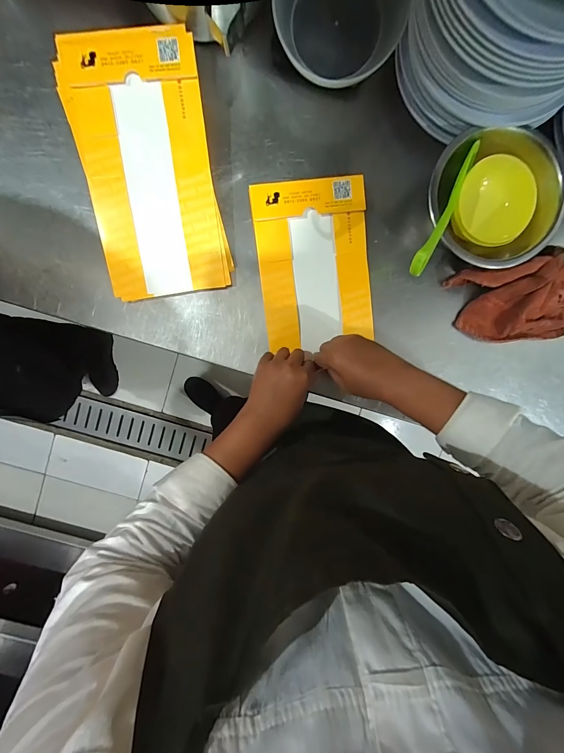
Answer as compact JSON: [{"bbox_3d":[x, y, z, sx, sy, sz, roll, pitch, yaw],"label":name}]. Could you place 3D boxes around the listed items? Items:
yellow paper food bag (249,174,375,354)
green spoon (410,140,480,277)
[{"bbox_3d":[0.046,-0.155,0.439,0.153,0.017,0.217,-7,96,-1],"label":"yellow paper food bag"},{"bbox_3d":[0.194,-0.198,0.363,0.020,0.024,0.208,32,71,-5],"label":"green spoon"}]

